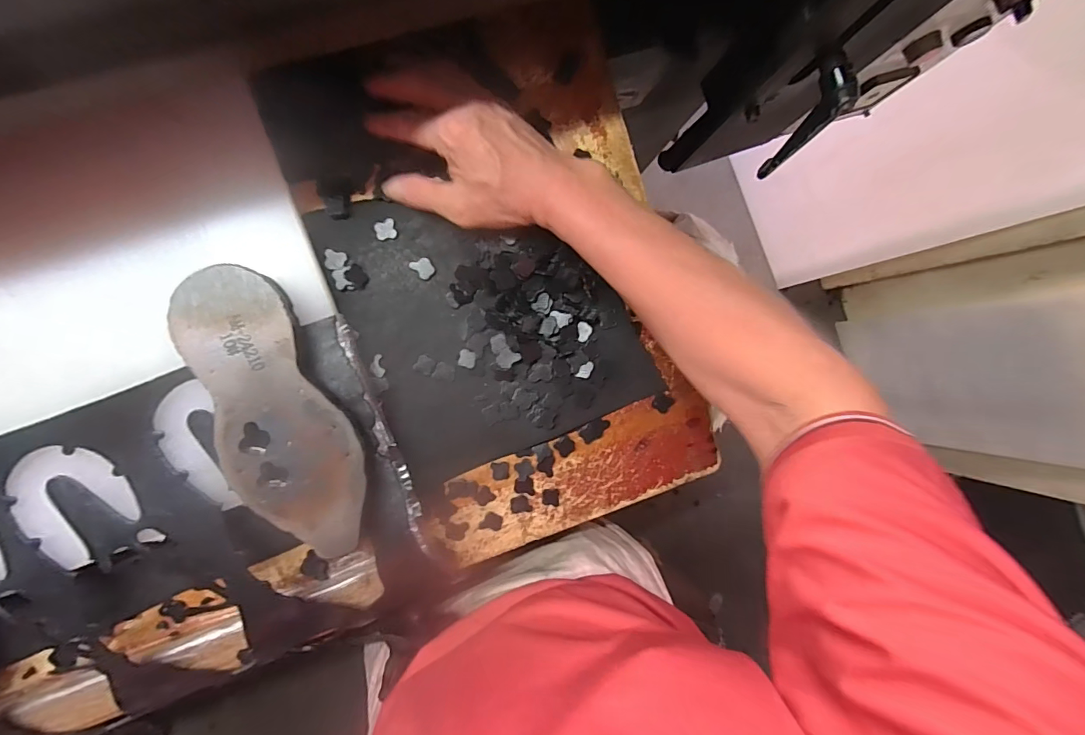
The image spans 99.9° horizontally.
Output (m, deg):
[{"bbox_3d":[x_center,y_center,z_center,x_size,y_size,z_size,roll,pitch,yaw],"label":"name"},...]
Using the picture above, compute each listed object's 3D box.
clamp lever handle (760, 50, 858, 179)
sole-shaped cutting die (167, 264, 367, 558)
[{"bbox_3d":[0.236,-0.221,0.415,0.031,0.107,0.041,19,66,-4],"label":"clamp lever handle"},{"bbox_3d":[-0.180,0.033,0.313,0.077,0.033,0.199,-27,91,-4],"label":"sole-shaped cutting die"}]

